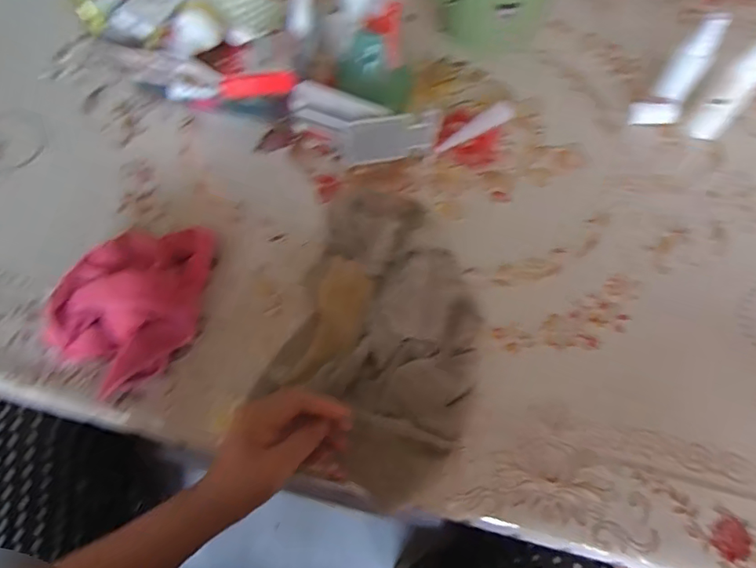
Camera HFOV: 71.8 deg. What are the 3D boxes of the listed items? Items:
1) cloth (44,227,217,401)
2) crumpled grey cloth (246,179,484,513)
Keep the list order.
[{"bbox_3d":[-0.212,0.012,0.477,0.106,0.063,0.172,41,70,16],"label":"cloth"},{"bbox_3d":[0.008,0.040,0.487,0.175,0.027,0.280,17,69,6],"label":"crumpled grey cloth"}]

